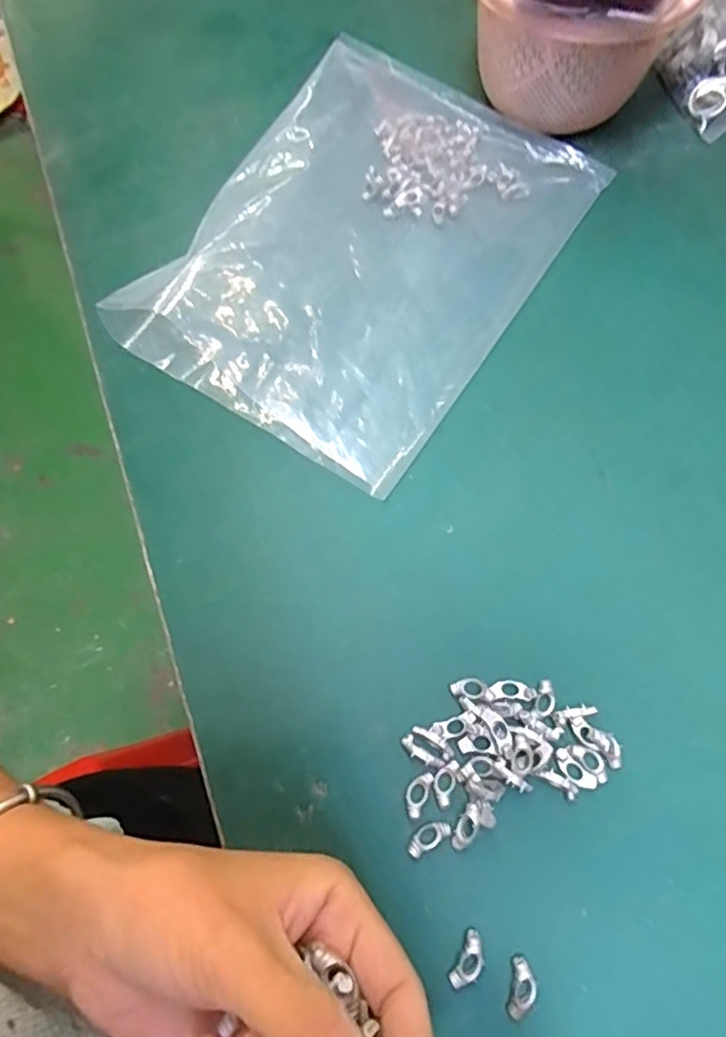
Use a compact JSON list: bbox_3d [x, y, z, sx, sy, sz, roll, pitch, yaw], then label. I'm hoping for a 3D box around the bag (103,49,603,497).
[{"bbox_3d":[0.008,-0.176,0.365,0.191,0.037,0.279,32,72,12],"label":"bag"}]

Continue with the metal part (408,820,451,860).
[{"bbox_3d":[0.029,0.140,0.260,0.021,0.004,0.009,-30,72,-11],"label":"metal part"}]

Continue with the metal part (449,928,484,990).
[{"bbox_3d":[0.044,0.182,0.244,0.011,0.004,0.022,28,71,10],"label":"metal part"}]

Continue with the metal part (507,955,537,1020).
[{"bbox_3d":[0.065,0.190,0.239,0.010,0.004,0.021,13,69,5],"label":"metal part"}]

